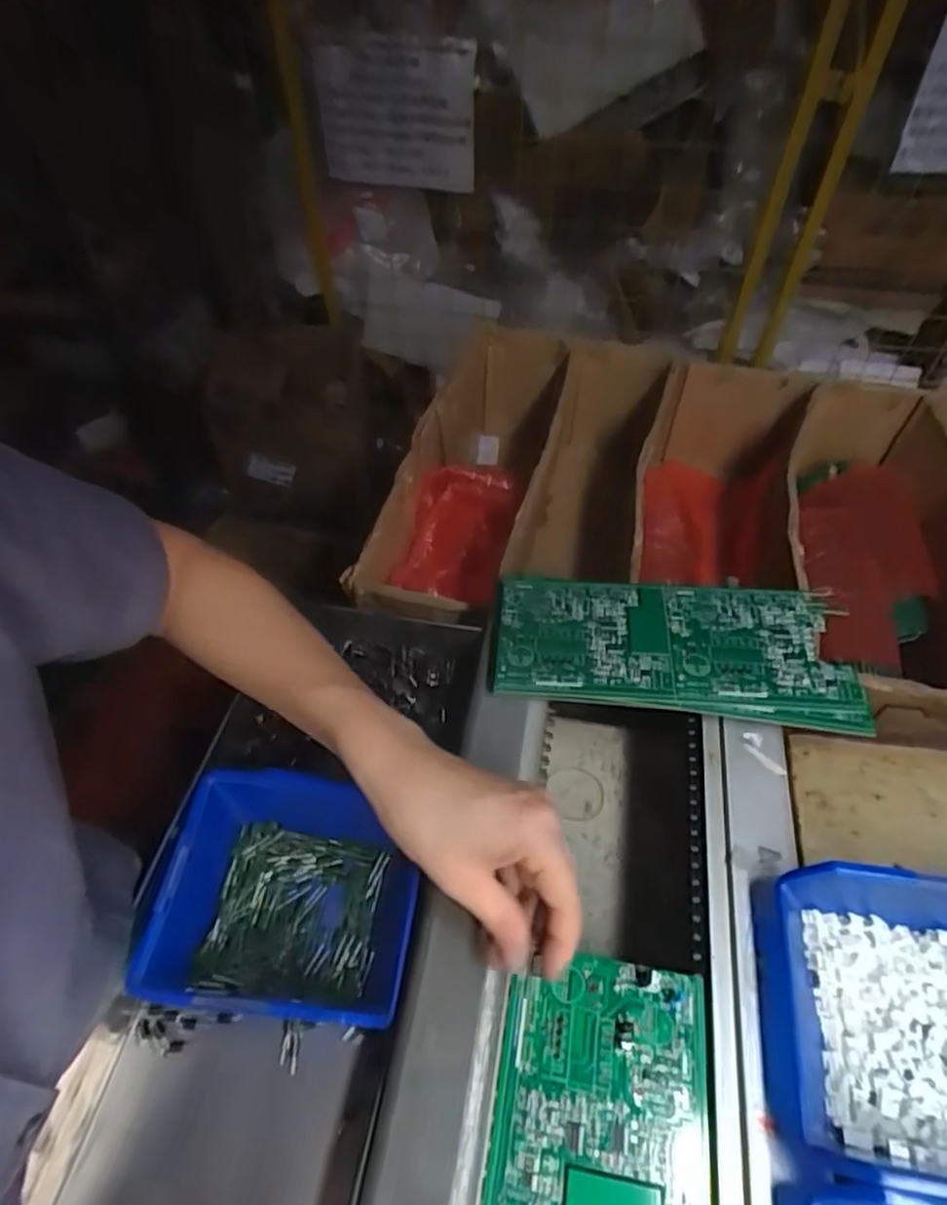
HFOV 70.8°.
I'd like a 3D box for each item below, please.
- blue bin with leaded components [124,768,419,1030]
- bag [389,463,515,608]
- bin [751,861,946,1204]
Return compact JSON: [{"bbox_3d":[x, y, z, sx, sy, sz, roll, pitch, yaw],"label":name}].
[{"bbox_3d":[-0.106,0.169,0.378,0.140,0.062,0.118,4,51,4],"label":"blue bin with leaded components"},{"bbox_3d":[-0.015,-0.076,0.709,0.104,0.028,0.148,17,83,-11],"label":"bag"},{"bbox_3d":[0.204,0.185,0.288,0.132,0.059,0.119,8,50,5],"label":"bin"}]

